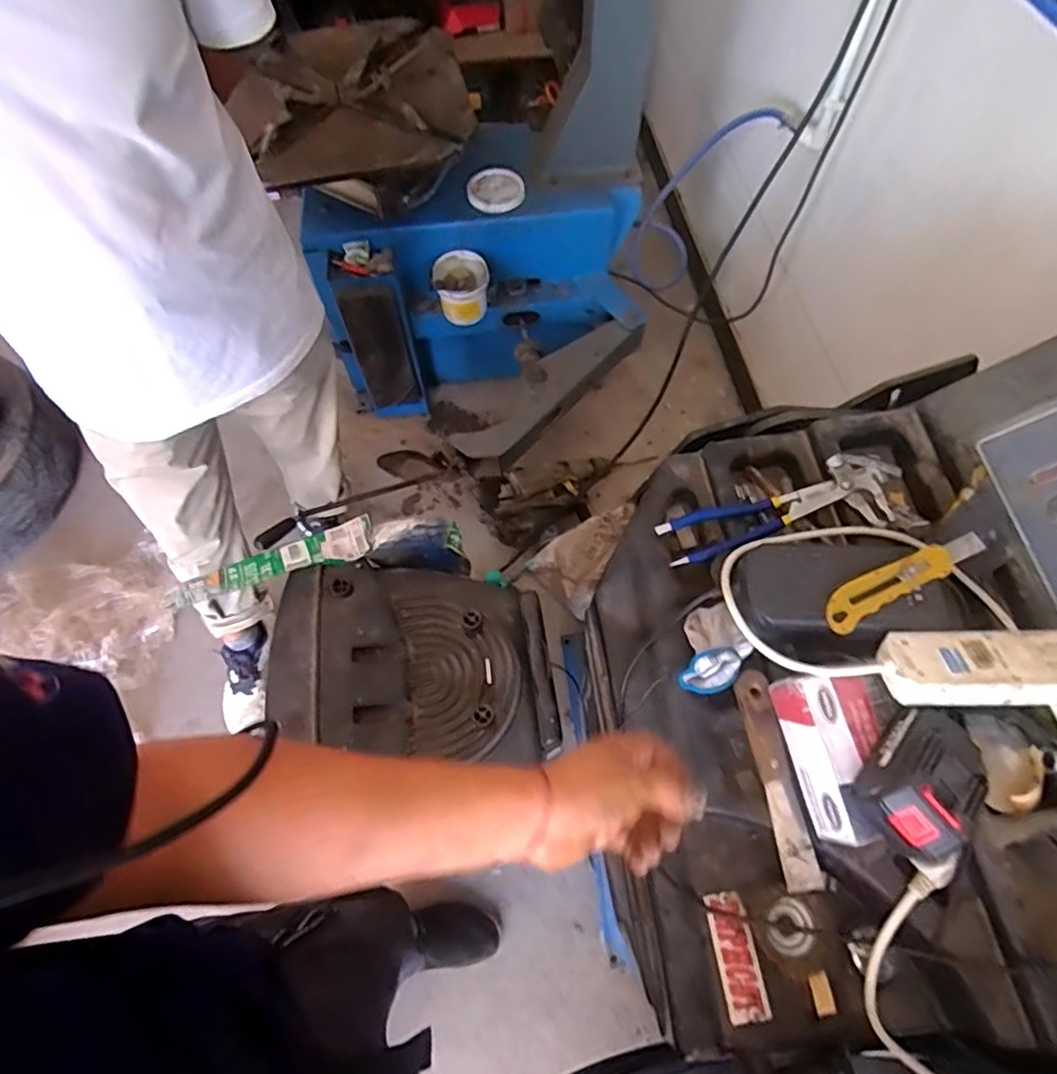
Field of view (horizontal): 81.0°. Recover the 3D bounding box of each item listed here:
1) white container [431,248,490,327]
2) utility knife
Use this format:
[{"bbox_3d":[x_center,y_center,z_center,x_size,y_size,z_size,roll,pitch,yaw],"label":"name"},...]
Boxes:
[{"bbox_3d":[-0.153,-0.568,1.437,0.121,0.134,0.120,-4,64,-1],"label":"white container"},{"bbox_3d":[0.338,0.036,0.561,0.158,0.018,0.035,-26,66,-11],"label":"utility knife"}]

